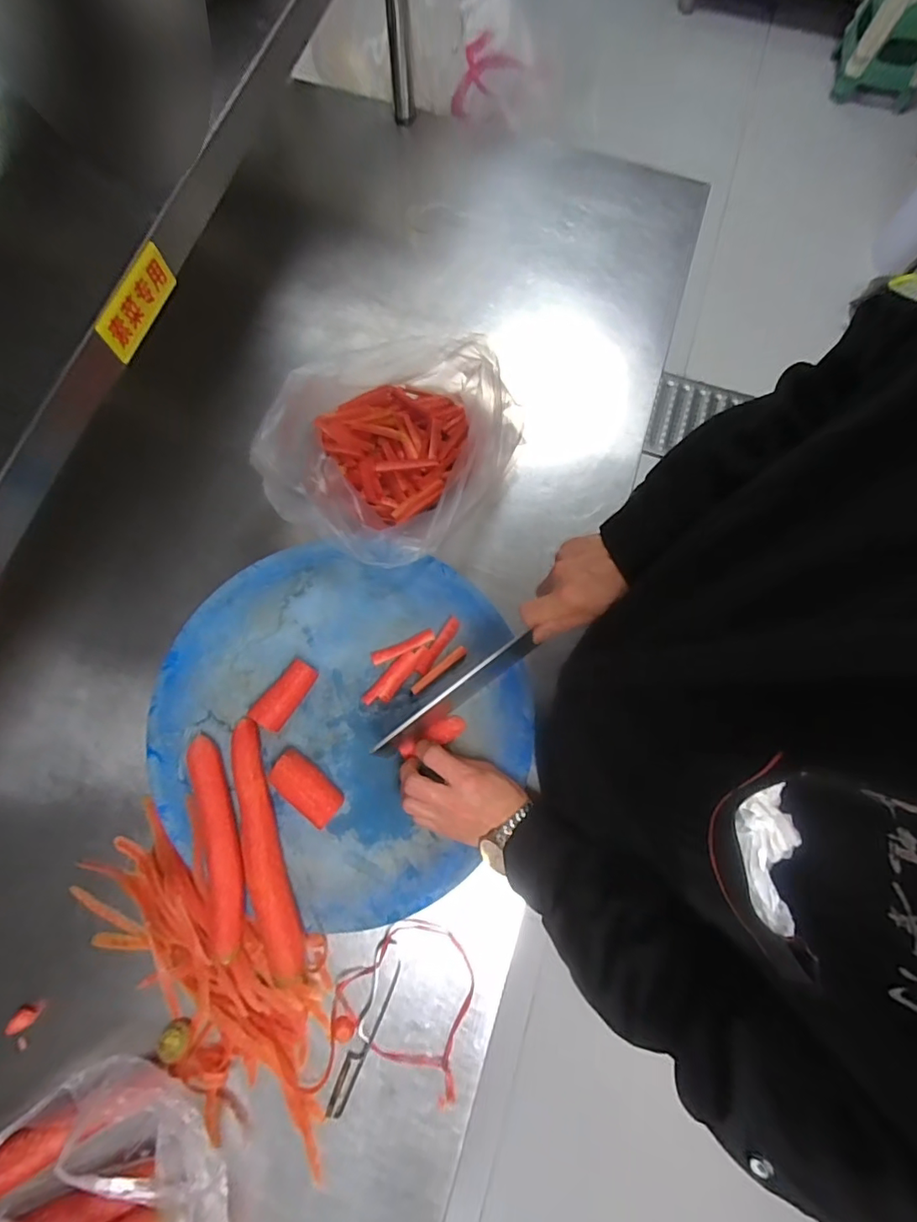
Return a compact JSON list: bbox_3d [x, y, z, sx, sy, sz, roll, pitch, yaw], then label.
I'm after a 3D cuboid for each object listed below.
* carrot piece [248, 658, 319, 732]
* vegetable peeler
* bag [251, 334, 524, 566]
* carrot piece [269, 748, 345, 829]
[{"bbox_3d":[-0.182,0.090,0.562,0.030,0.040,0.076,35,77,7],"label":"carrot piece"},{"bbox_3d":[-0.095,0.434,0.553,0.028,0.016,0.158,17,76,3],"label":"vegetable peeler"},{"bbox_3d":[-0.079,-0.198,0.658,0.245,0.125,0.286,38,78,8],"label":"bag"},{"bbox_3d":[-0.153,0.179,0.535,0.080,0.036,0.038,41,78,9],"label":"carrot piece"}]

